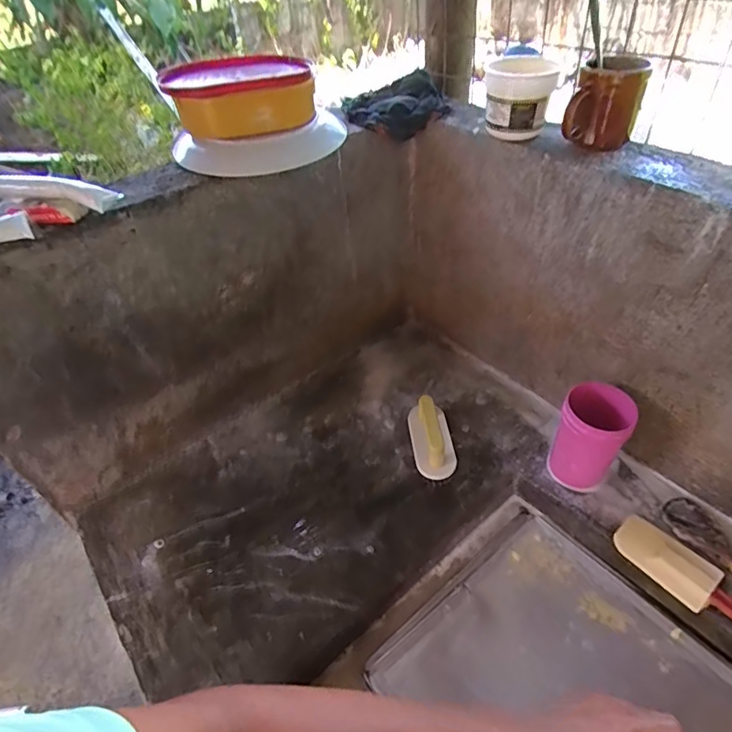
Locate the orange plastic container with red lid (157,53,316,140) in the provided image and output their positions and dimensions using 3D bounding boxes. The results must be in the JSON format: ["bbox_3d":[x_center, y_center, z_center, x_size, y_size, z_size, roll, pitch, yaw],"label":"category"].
[{"bbox_3d":[-0.159,-0.362,0.651,0.187,0.073,0.169,-23,46,-16],"label":"orange plastic container with red lid"}]

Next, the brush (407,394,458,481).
[{"bbox_3d":[0.100,0.111,0.742,0.060,0.076,0.124,-7,44,0],"label":"brush"}]

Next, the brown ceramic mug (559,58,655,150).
[{"bbox_3d":[0.283,-0.305,0.573,0.073,0.084,0.085,17,49,23],"label":"brown ceramic mug"}]

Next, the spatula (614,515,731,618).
[{"bbox_3d":[0.466,0.309,0.530,0.066,0.022,0.391,-31,49,-23],"label":"spatula"}]

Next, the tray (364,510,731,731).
[{"bbox_3d":[0.261,0.427,0.523,0.372,0.037,0.483,-32,50,-24],"label":"tray"}]

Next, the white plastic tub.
[{"bbox_3d":[0.199,-0.351,0.635,0.083,0.081,0.096,6,46,13],"label":"white plastic tub"}]

